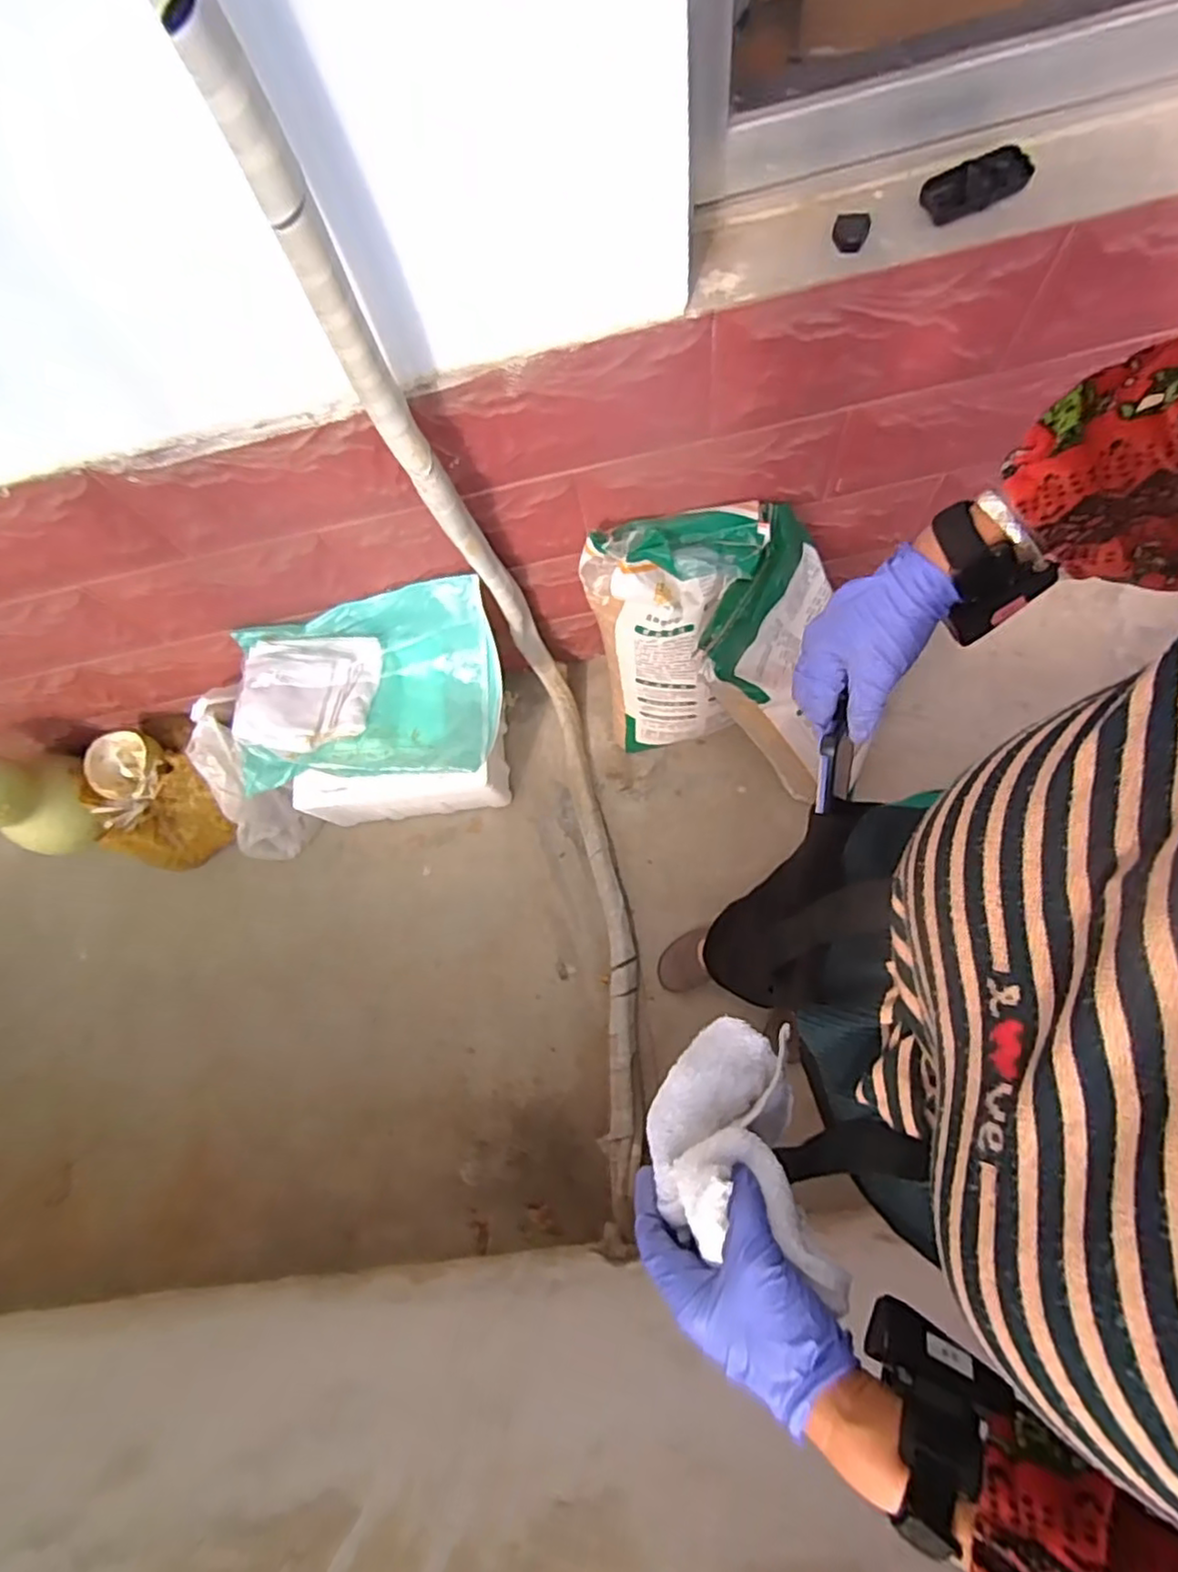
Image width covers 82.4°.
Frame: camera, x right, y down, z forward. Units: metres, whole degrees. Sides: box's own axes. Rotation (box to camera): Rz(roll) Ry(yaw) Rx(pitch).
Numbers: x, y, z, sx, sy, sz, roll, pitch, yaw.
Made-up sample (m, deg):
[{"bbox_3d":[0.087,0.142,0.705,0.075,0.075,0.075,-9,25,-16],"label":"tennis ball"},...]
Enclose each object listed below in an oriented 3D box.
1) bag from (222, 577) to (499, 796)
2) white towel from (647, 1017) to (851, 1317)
[{"bbox_3d":[-0.392,-0.169,1.153,0.457,0.162,0.292,-4,61,2],"label":"bag"},{"bbox_3d":[0.095,0.232,0.440,0.107,0.071,0.154,-2,61,3],"label":"white towel"}]

